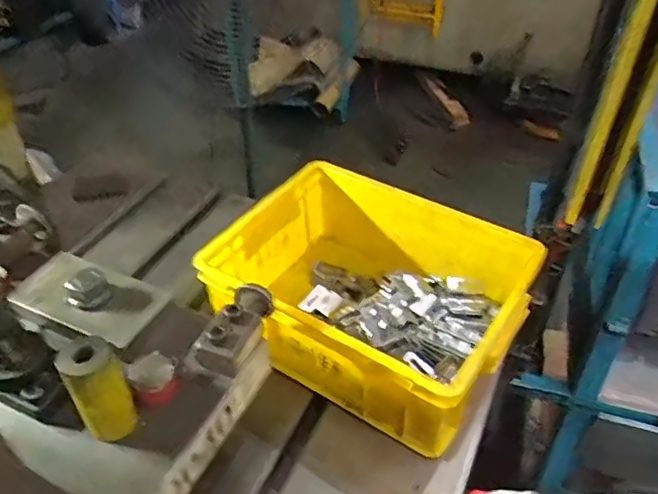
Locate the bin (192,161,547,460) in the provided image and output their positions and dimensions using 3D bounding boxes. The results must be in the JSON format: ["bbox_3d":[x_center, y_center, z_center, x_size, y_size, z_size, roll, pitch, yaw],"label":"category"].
[{"bbox_3d":[0.050,0.060,0.719,0.336,0.145,0.256,22,46,25],"label":"bin"}]

